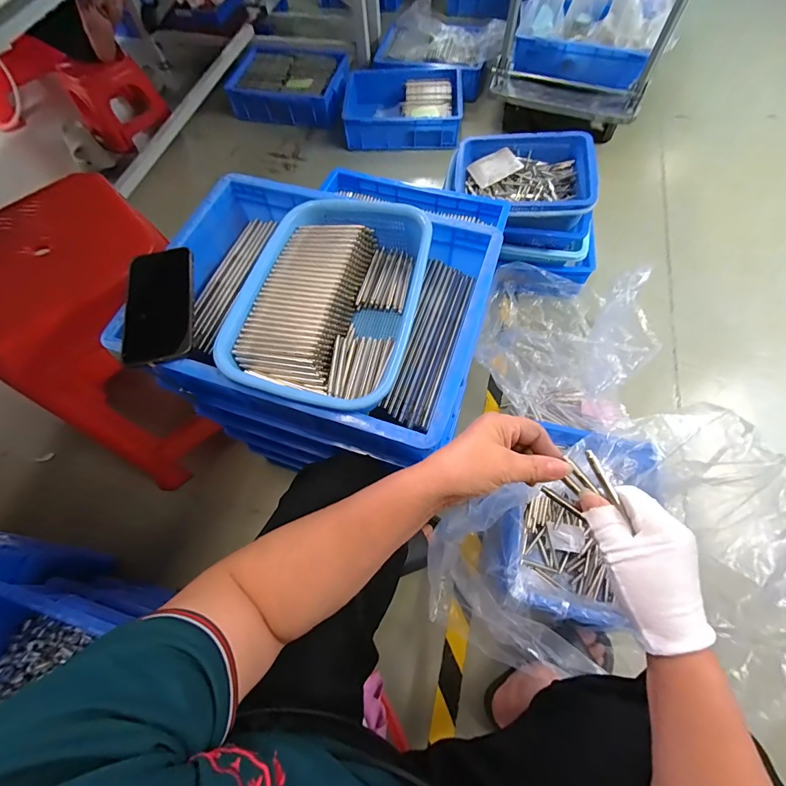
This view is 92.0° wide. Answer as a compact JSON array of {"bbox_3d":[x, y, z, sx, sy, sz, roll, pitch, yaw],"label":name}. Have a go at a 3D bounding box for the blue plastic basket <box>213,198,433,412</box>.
[{"bbox_3d":[-0.073,-0.116,0.474,0.206,0.072,0.294,12,66,8],"label":"blue plastic basket"}]

